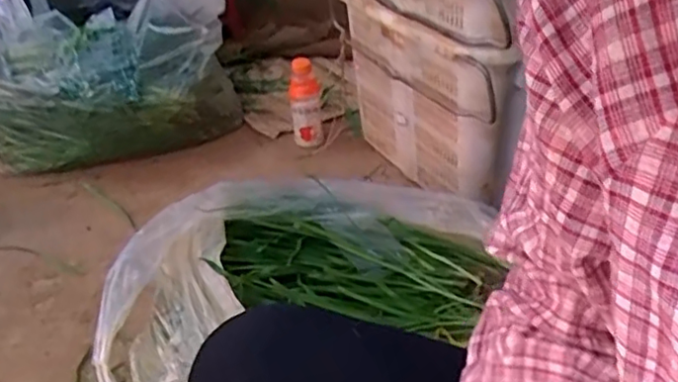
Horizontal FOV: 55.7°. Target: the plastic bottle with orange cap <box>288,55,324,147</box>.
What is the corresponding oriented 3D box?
[{"bbox_3d":[-0.071,-0.186,1.383,0.065,0.190,0.062,-7,35,-5],"label":"plastic bottle with orange cap"}]

